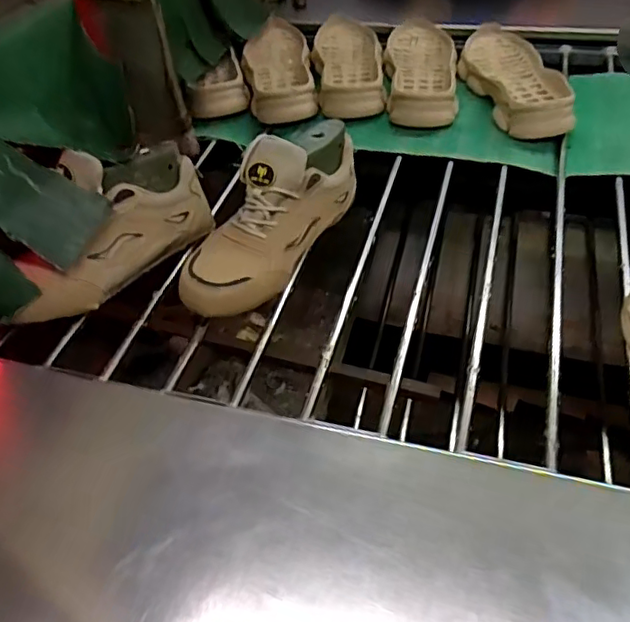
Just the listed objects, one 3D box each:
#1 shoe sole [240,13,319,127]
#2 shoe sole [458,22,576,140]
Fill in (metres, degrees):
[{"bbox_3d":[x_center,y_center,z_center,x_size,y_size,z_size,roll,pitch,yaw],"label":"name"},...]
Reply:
[{"bbox_3d":[-0.065,-0.407,0.966,0.114,0.040,0.297,-6,48,-1],"label":"shoe sole"},{"bbox_3d":[0.292,-0.353,0.872,0.111,0.043,0.296,-7,48,-2],"label":"shoe sole"}]

